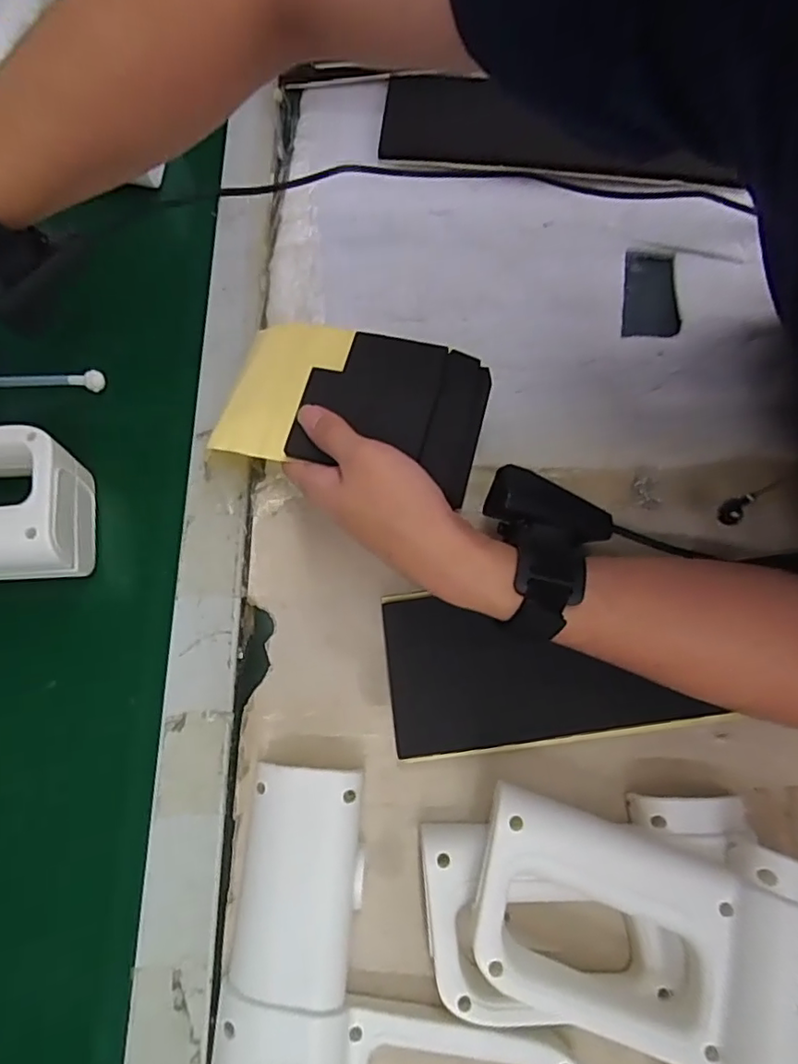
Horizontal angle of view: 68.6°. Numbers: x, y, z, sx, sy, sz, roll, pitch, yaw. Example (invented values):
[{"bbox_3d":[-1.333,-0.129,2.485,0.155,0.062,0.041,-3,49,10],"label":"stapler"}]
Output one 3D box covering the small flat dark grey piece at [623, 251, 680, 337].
[{"bbox_3d":[0.193,-0.181,0.446,0.042,0.010,0.086,11,70,2],"label":"small flat dark grey piece"}]

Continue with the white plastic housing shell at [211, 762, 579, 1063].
[{"bbox_3d":[-0.001,0.225,0.287,0.169,0.033,0.199,0,70,-2],"label":"white plastic housing shell"}]

